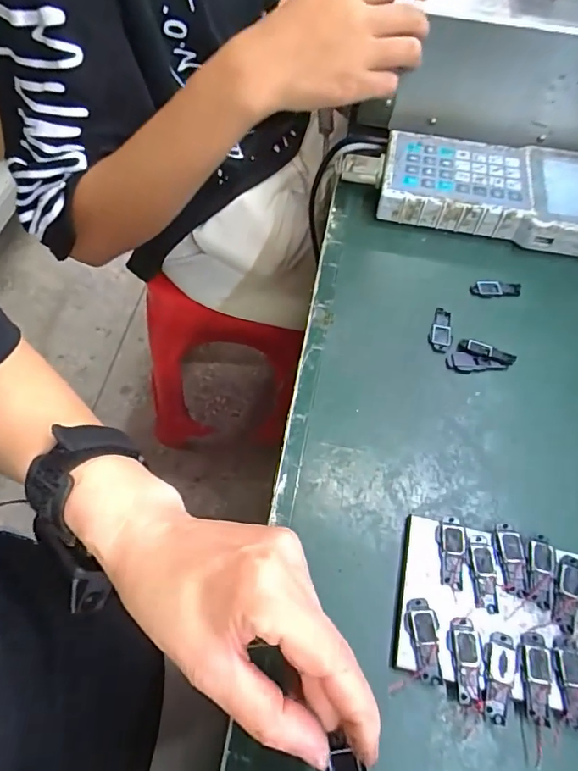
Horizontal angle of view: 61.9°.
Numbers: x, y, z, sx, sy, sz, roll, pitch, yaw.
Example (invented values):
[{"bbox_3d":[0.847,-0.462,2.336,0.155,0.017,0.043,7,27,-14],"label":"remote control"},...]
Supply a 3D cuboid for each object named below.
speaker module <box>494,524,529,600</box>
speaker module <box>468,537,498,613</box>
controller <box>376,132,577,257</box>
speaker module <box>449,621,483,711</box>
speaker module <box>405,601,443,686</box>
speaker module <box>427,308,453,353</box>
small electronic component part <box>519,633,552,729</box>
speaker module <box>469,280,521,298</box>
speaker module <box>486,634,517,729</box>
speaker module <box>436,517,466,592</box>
[{"bbox_3d":[0.127,0.098,0.273,0.014,0.004,0.039,0,60,-1],"label":"speaker module"},{"bbox_3d":[0.109,0.105,0.269,0.014,0.004,0.040,0,60,-1],"label":"speaker module"},{"bbox_3d":[0.194,-0.172,0.430,0.217,0.030,0.102,13,60,7],"label":"controller"},{"bbox_3d":[0.092,0.142,0.247,0.013,0.005,0.039,3,60,1],"label":"speaker module"},{"bbox_3d":[0.071,0.134,0.253,0.016,0.005,0.039,-3,60,-2],"label":"speaker module"},{"bbox_3d":[0.115,-0.041,0.364,0.016,0.004,0.038,14,61,7],"label":"speaker module"},{"bbox_3d":[0.125,0.148,0.244,0.014,0.006,0.040,9,60,4],"label":"small electronic component part"},{"bbox_3d":[0.166,-0.079,0.389,0.041,0.004,0.016,-5,60,-3],"label":"speaker module"},{"bbox_3d":[0.108,0.148,0.244,0.014,0.004,0.040,12,60,6],"label":"speaker module"},{"bbox_3d":[0.093,0.095,0.275,0.015,0.007,0.039,4,60,2],"label":"speaker module"}]

